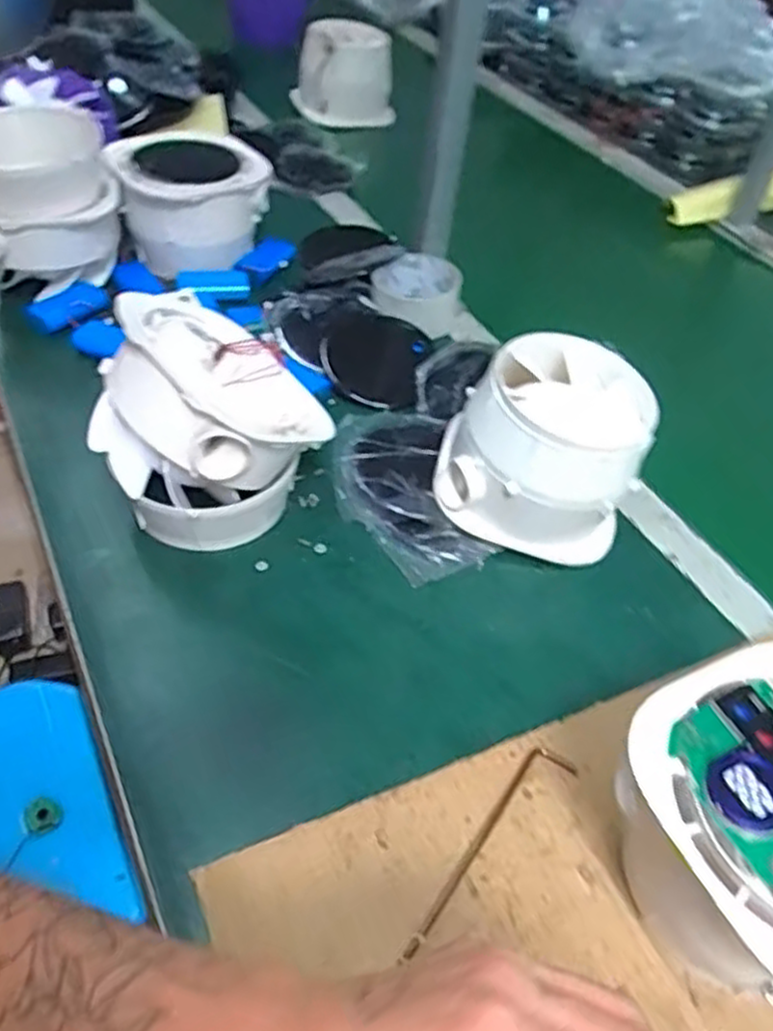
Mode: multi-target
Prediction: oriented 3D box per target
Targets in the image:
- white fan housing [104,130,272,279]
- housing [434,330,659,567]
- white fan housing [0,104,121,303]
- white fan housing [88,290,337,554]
[{"bbox_3d":[-0.193,-0.310,0.764,0.142,0.088,0.134,-12,47,-17],"label":"white fan housing"},{"bbox_3d":[0.111,-0.051,0.549,0.130,0.106,0.123,11,45,5],"label":"housing"},{"bbox_3d":[-0.321,-0.296,0.707,0.135,0.117,0.155,-14,49,-17],"label":"white fan housing"},{"bbox_3d":[-0.108,-0.066,0.512,0.136,0.132,0.138,6,45,1],"label":"white fan housing"}]

